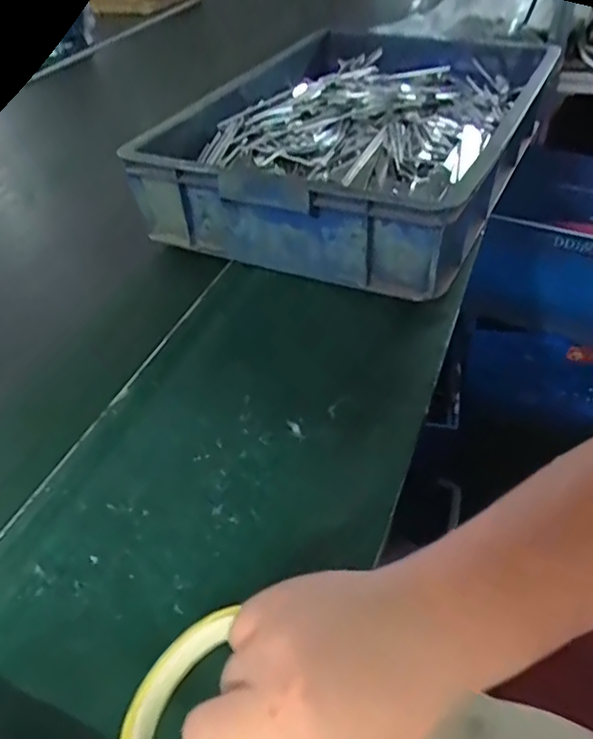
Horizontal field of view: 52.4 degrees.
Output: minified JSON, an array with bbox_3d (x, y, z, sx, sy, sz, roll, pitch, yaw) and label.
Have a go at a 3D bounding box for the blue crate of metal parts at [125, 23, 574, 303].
[{"bbox_3d":[0.104,-0.343,0.876,0.406,0.124,0.613,19,48,22],"label":"blue crate of metal parts"}]

